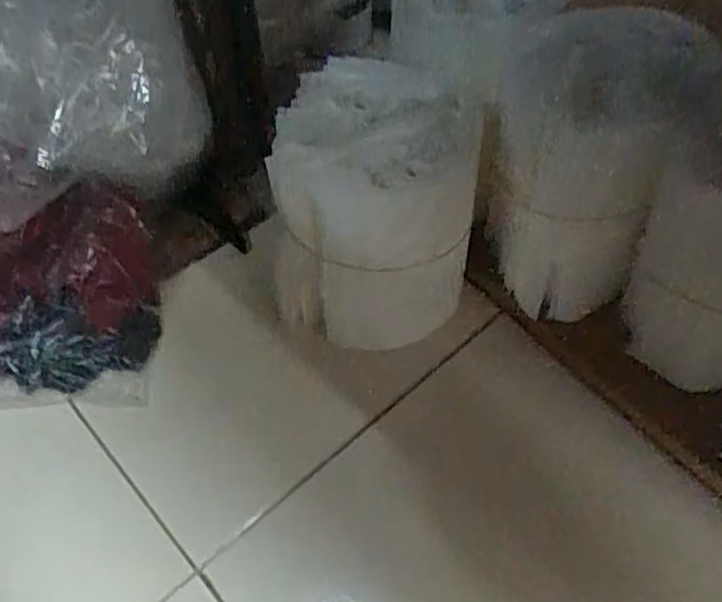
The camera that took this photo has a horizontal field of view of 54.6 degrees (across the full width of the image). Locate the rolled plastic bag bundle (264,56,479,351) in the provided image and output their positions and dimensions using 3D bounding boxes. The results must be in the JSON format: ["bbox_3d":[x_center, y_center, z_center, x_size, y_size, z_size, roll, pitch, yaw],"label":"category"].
[{"bbox_3d":[0.012,-0.061,0.488,0.128,0.158,0.135,12,55,10],"label":"rolled plastic bag bundle"}]

